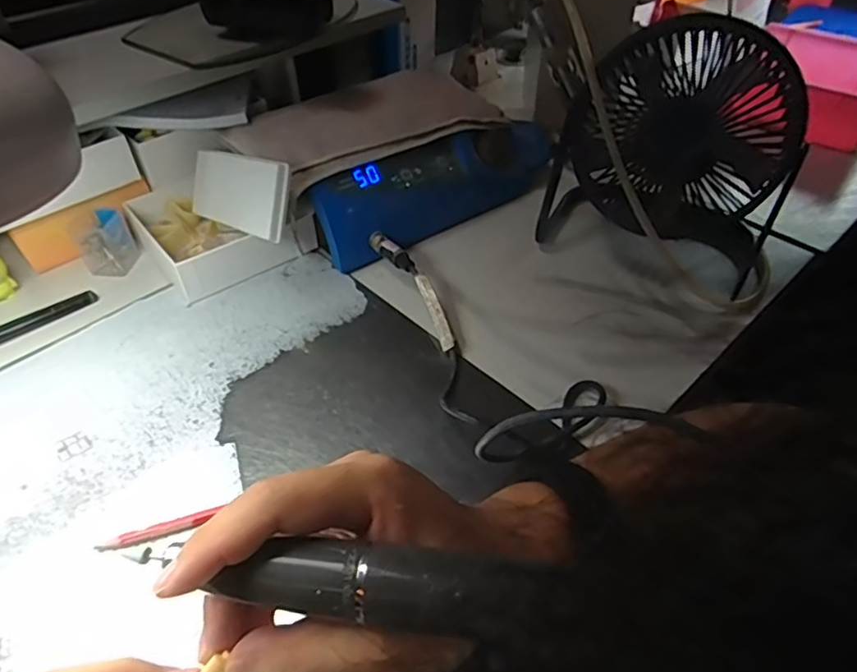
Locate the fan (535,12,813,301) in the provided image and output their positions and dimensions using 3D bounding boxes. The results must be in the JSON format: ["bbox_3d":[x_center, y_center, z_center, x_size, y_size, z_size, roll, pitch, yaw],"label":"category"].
[{"bbox_3d":[0.206,-0.151,0.492,0.187,0.181,0.152,26,51,24],"label":"fan"}]

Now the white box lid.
[{"bbox_3d":[-0.163,-0.121,0.494,0.013,0.059,0.140,-7,22,-44],"label":"white box lid"}]

